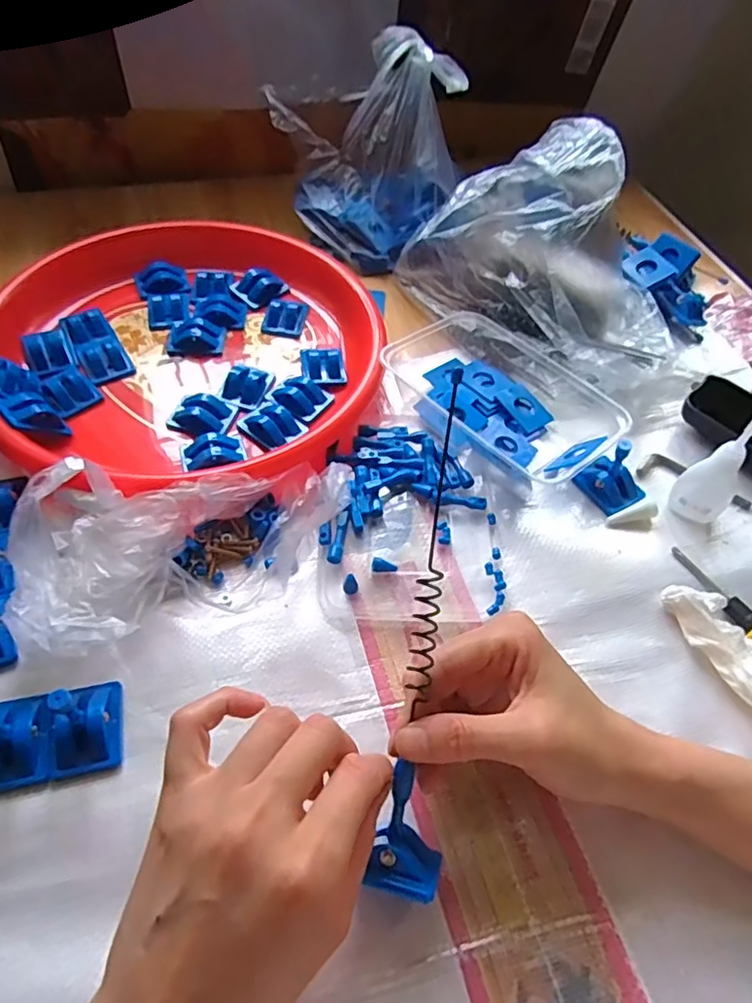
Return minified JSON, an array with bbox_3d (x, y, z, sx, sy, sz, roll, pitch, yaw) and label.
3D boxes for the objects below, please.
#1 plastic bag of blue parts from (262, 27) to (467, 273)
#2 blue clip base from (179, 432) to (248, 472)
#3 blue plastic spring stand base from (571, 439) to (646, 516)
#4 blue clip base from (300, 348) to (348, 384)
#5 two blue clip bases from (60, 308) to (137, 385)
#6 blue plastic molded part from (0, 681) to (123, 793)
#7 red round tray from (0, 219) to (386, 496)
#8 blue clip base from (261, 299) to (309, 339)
[{"bbox_3d":[-0.011,-0.311,0.547,0.172,0.146,0.112,2,54,-3],"label":"plastic bag of blue parts"},{"bbox_3d":[-0.113,-0.034,0.423,0.042,0.010,0.032,-17,57,-16],"label":"blue clip base"},{"bbox_3d":[0.165,-0.017,0.424,0.031,0.033,0.038,-23,59,-20],"label":"blue plastic spring stand base"},{"bbox_3d":[-0.041,-0.106,0.481,0.032,0.014,0.031,-7,55,-10],"label":"blue clip base"},{"bbox_3d":[-0.218,-0.123,0.479,0.035,0.012,0.074,-27,60,-22],"label":"two blue clip bases"},{"bbox_3d":[-0.164,0.110,0.299,0.065,0.040,0.043,-9,55,-11],"label":"blue plastic molded part"},{"bbox_3d":[-0.149,-0.126,0.464,0.293,0.042,0.279,2,54,-3],"label":"red round tray"},{"bbox_3d":[-0.078,-0.157,0.517,0.033,0.013,0.034,11,54,3],"label":"blue clip base"}]

